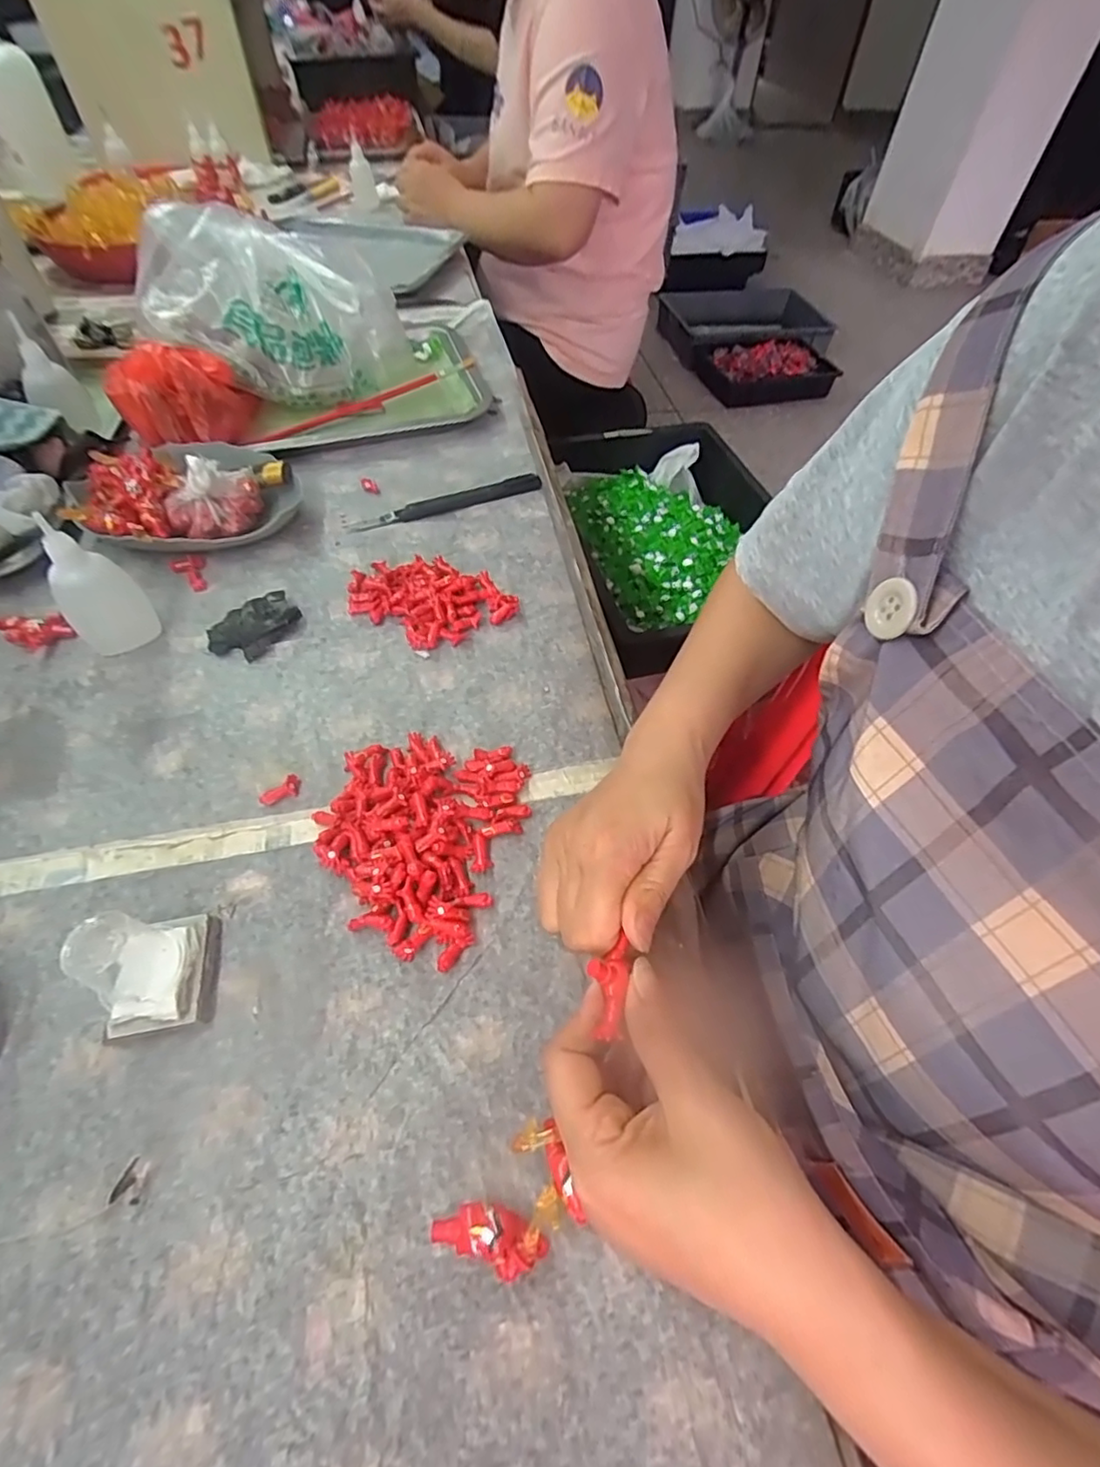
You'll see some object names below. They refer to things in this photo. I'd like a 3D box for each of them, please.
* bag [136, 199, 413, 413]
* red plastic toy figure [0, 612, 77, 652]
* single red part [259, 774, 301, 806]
[{"bbox_3d":[-0.245,-0.387,0.553,0.211,0.135,0.119,-11,55,-8],"label":"bag"},{"bbox_3d":[-0.343,-0.068,0.403,0.041,0.015,0.021,-12,56,-9],"label":"red plastic toy figure"},{"bbox_3d":[-0.153,0.032,0.344,0.022,0.007,0.013,-22,58,-16],"label":"single red part"}]

